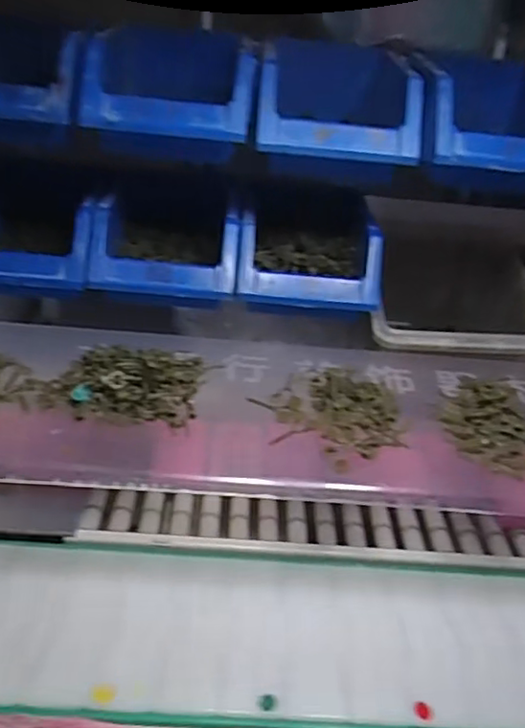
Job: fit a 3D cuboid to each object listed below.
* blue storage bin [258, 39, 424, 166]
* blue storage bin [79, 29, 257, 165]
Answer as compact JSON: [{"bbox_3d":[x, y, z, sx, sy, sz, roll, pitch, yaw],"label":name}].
[{"bbox_3d":[0.060,-0.222,0.531,0.126,0.078,0.184,5,42,-1],"label":"blue storage bin"},{"bbox_3d":[-0.076,-0.238,0.526,0.125,0.071,0.188,2,32,-7],"label":"blue storage bin"}]

